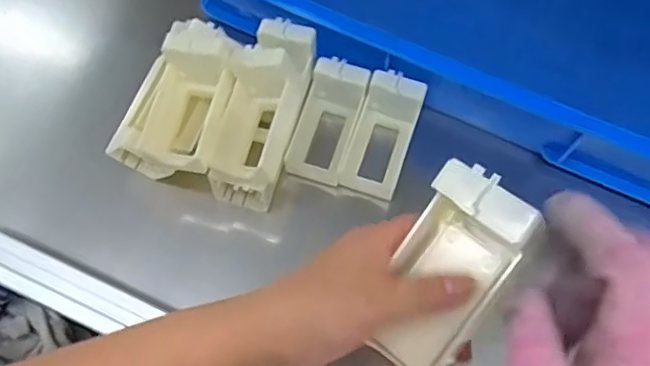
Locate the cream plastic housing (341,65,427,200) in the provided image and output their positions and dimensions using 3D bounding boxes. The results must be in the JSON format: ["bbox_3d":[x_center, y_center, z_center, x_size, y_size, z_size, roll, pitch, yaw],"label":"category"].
[{"bbox_3d":[0.053,-0.043,0.548,0.050,0.031,0.109,19,94,6],"label":"cream plastic housing"}]

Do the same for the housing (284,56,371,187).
[{"bbox_3d":[0.002,-0.055,0.546,0.051,0.034,0.107,18,85,5],"label":"housing"}]

